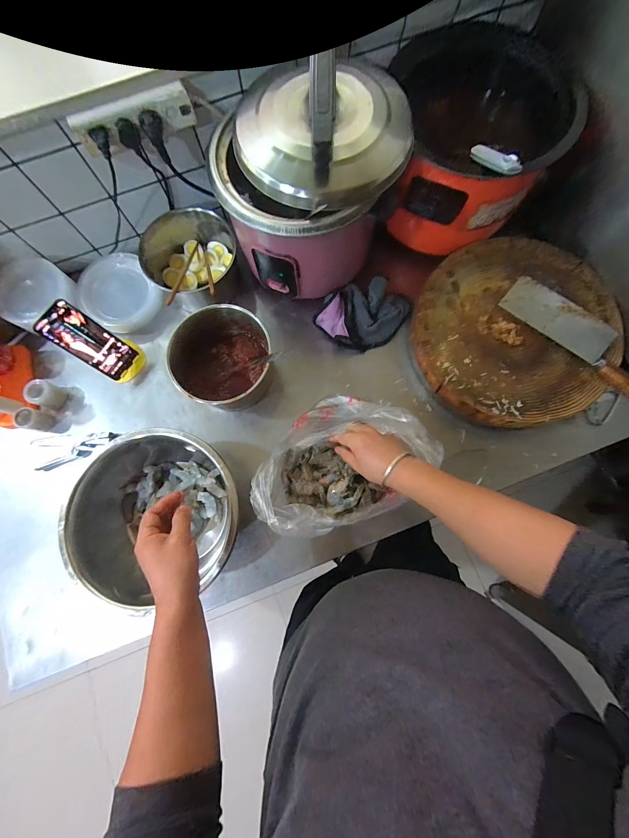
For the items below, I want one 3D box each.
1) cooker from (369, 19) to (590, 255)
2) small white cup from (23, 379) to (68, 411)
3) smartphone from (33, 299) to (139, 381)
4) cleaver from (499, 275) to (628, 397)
[{"bbox_3d":[0.278,-0.486,0.621,0.313,0.204,0.312,12,79,4],"label":"cooker"},{"bbox_3d":[-0.557,-0.050,0.678,0.050,0.060,0.051,19,79,5],"label":"small white cup"},{"bbox_3d":[-0.441,-0.149,0.645,0.159,0.013,0.078,41,79,-37],"label":"smartphone"},{"bbox_3d":[0.508,-0.162,0.623,0.305,0.026,0.093,43,82,9],"label":"cleaver"}]

